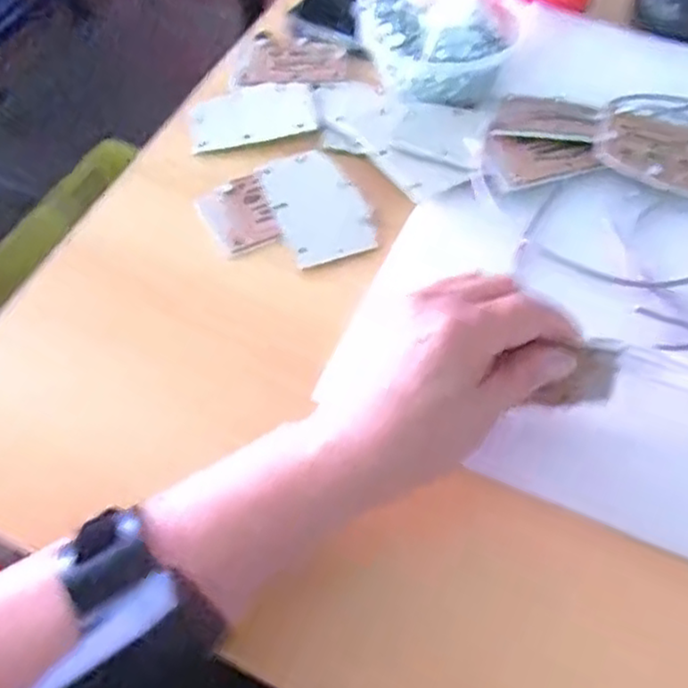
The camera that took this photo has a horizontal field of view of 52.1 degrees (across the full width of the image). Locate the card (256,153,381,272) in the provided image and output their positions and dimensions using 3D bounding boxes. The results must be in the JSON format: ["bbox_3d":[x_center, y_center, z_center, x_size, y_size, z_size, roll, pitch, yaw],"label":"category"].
[{"bbox_3d":[-0.017,-0.087,0.439,0.053,0.004,0.089,-20,58,-7],"label":"card"}]

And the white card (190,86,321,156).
[{"bbox_3d":[-0.063,-0.157,0.486,0.086,0.009,0.053,-13,60,-8],"label":"white card"}]

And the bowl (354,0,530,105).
[{"bbox_3d":[0.064,-0.211,0.472,0.107,0.049,0.088,15,60,9],"label":"bowl"}]

